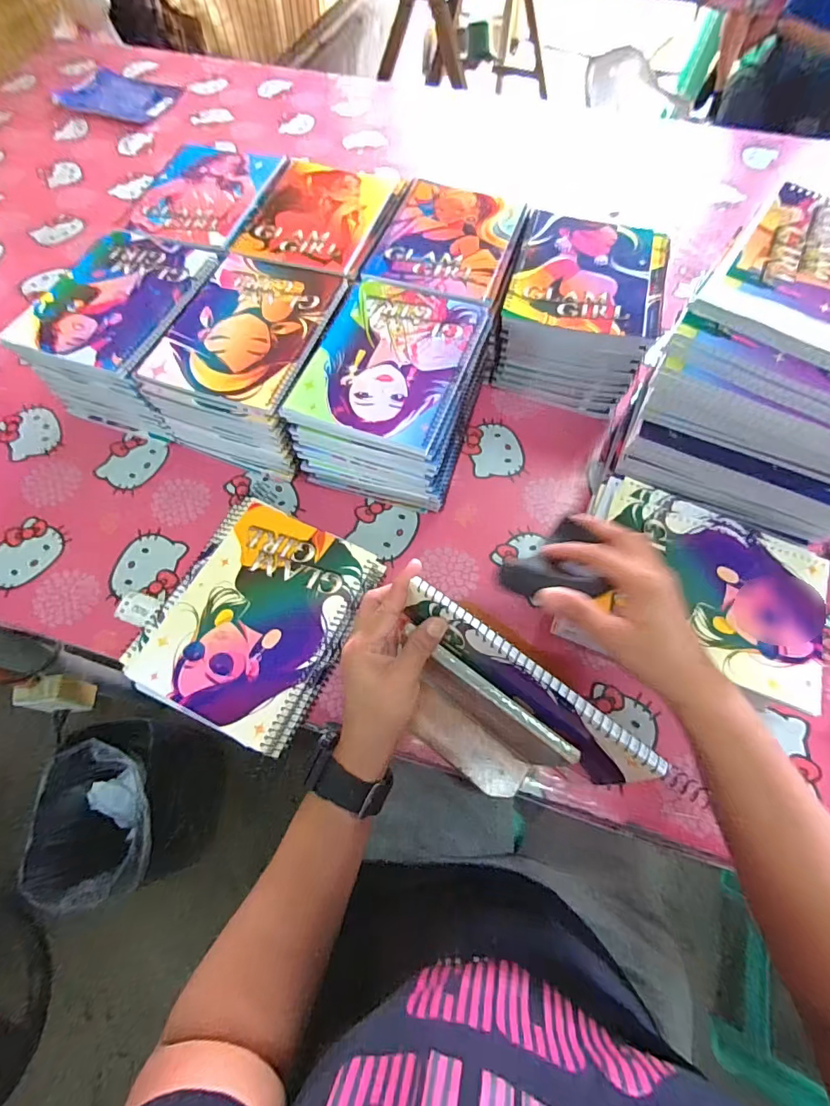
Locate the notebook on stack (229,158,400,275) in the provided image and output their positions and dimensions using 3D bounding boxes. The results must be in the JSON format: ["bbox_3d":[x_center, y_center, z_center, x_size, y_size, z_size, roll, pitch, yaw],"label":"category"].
[{"bbox_3d":[-0.121,-0.426,0.574,0.157,0.006,0.201,15,66,8],"label":"notebook on stack"}]

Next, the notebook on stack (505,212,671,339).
[{"bbox_3d":[0.199,-0.317,0.521,0.162,0.010,0.189,15,67,8],"label":"notebook on stack"}]

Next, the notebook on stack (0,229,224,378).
[{"bbox_3d":[-0.331,-0.288,0.516,0.160,0.008,0.200,18,67,9],"label":"notebook on stack"}]

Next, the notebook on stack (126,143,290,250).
[{"bbox_3d":[-0.274,-0.470,0.602,0.163,0.008,0.204,15,67,8],"label":"notebook on stack"}]

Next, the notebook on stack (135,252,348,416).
[{"bbox_3d":[-0.179,-0.244,0.492,0.160,0.006,0.201,15,67,8],"label":"notebook on stack"}]

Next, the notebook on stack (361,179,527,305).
[{"bbox_3d":[0.039,-0.377,0.550,0.151,0.006,0.193,17,67,9],"label":"notebook on stack"}]

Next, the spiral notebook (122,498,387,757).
[{"bbox_3d":[-0.149,0.058,0.435,0.171,0.016,0.200,23,68,11],"label":"spiral notebook"}]

